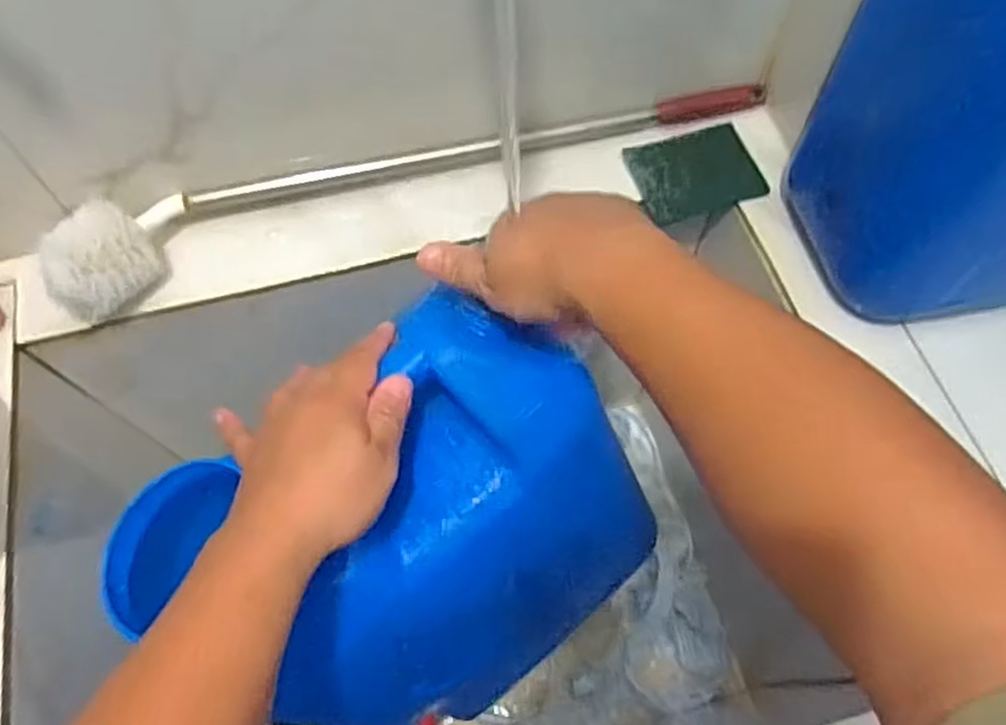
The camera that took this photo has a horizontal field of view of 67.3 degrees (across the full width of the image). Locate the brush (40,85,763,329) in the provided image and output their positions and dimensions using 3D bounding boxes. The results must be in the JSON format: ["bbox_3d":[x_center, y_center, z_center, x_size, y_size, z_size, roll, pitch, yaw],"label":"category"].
[{"bbox_3d":[-0.064,-0.167,0.611,0.596,0.067,0.080,-21,65,-9],"label":"brush"}]

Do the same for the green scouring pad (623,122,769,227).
[{"bbox_3d":[0.164,-0.161,0.634,0.103,0.007,0.083,-15,64,-6],"label":"green scouring pad"}]

